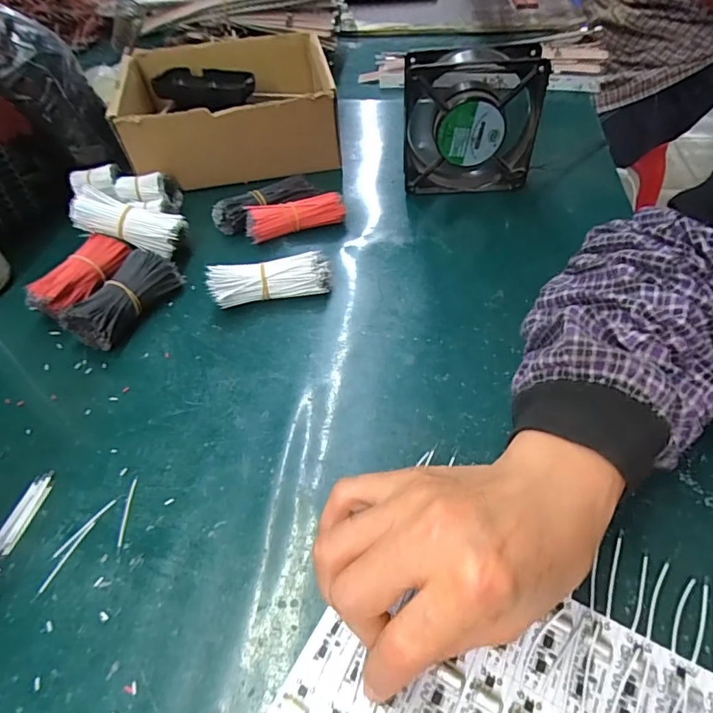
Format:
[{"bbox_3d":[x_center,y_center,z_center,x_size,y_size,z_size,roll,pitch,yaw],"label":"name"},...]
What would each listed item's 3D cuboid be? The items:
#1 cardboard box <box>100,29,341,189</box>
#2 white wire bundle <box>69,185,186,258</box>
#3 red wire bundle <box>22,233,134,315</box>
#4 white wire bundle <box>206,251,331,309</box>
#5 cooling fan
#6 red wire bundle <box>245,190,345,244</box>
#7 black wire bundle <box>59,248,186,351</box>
[{"bbox_3d":[-0.139,-0.276,0.550,0.220,0.086,0.187,-8,48,-2],"label":"cardboard box"},{"bbox_3d":[-0.204,-0.122,0.436,0.092,0.031,0.032,16,49,-7],"label":"white wire bundle"},{"bbox_3d":[-0.234,-0.068,0.414,0.033,0.033,0.090,8,49,12],"label":"red wire bundle"},{"bbox_3d":[-0.071,-0.066,0.403,0.097,0.031,0.038,-11,48,-5],"label":"white wire bundle"},{"bbox_3d":[0.107,-0.219,0.459,0.119,0.126,0.040,3,49,7],"label":"cooling fan"},{"bbox_3d":[-0.058,-0.131,0.459,0.092,0.028,0.030,-13,49,-8],"label":"red wire bundle"},{"bbox_3d":[-0.187,-0.048,0.391,0.038,0.037,0.092,14,51,16],"label":"black wire bundle"}]

